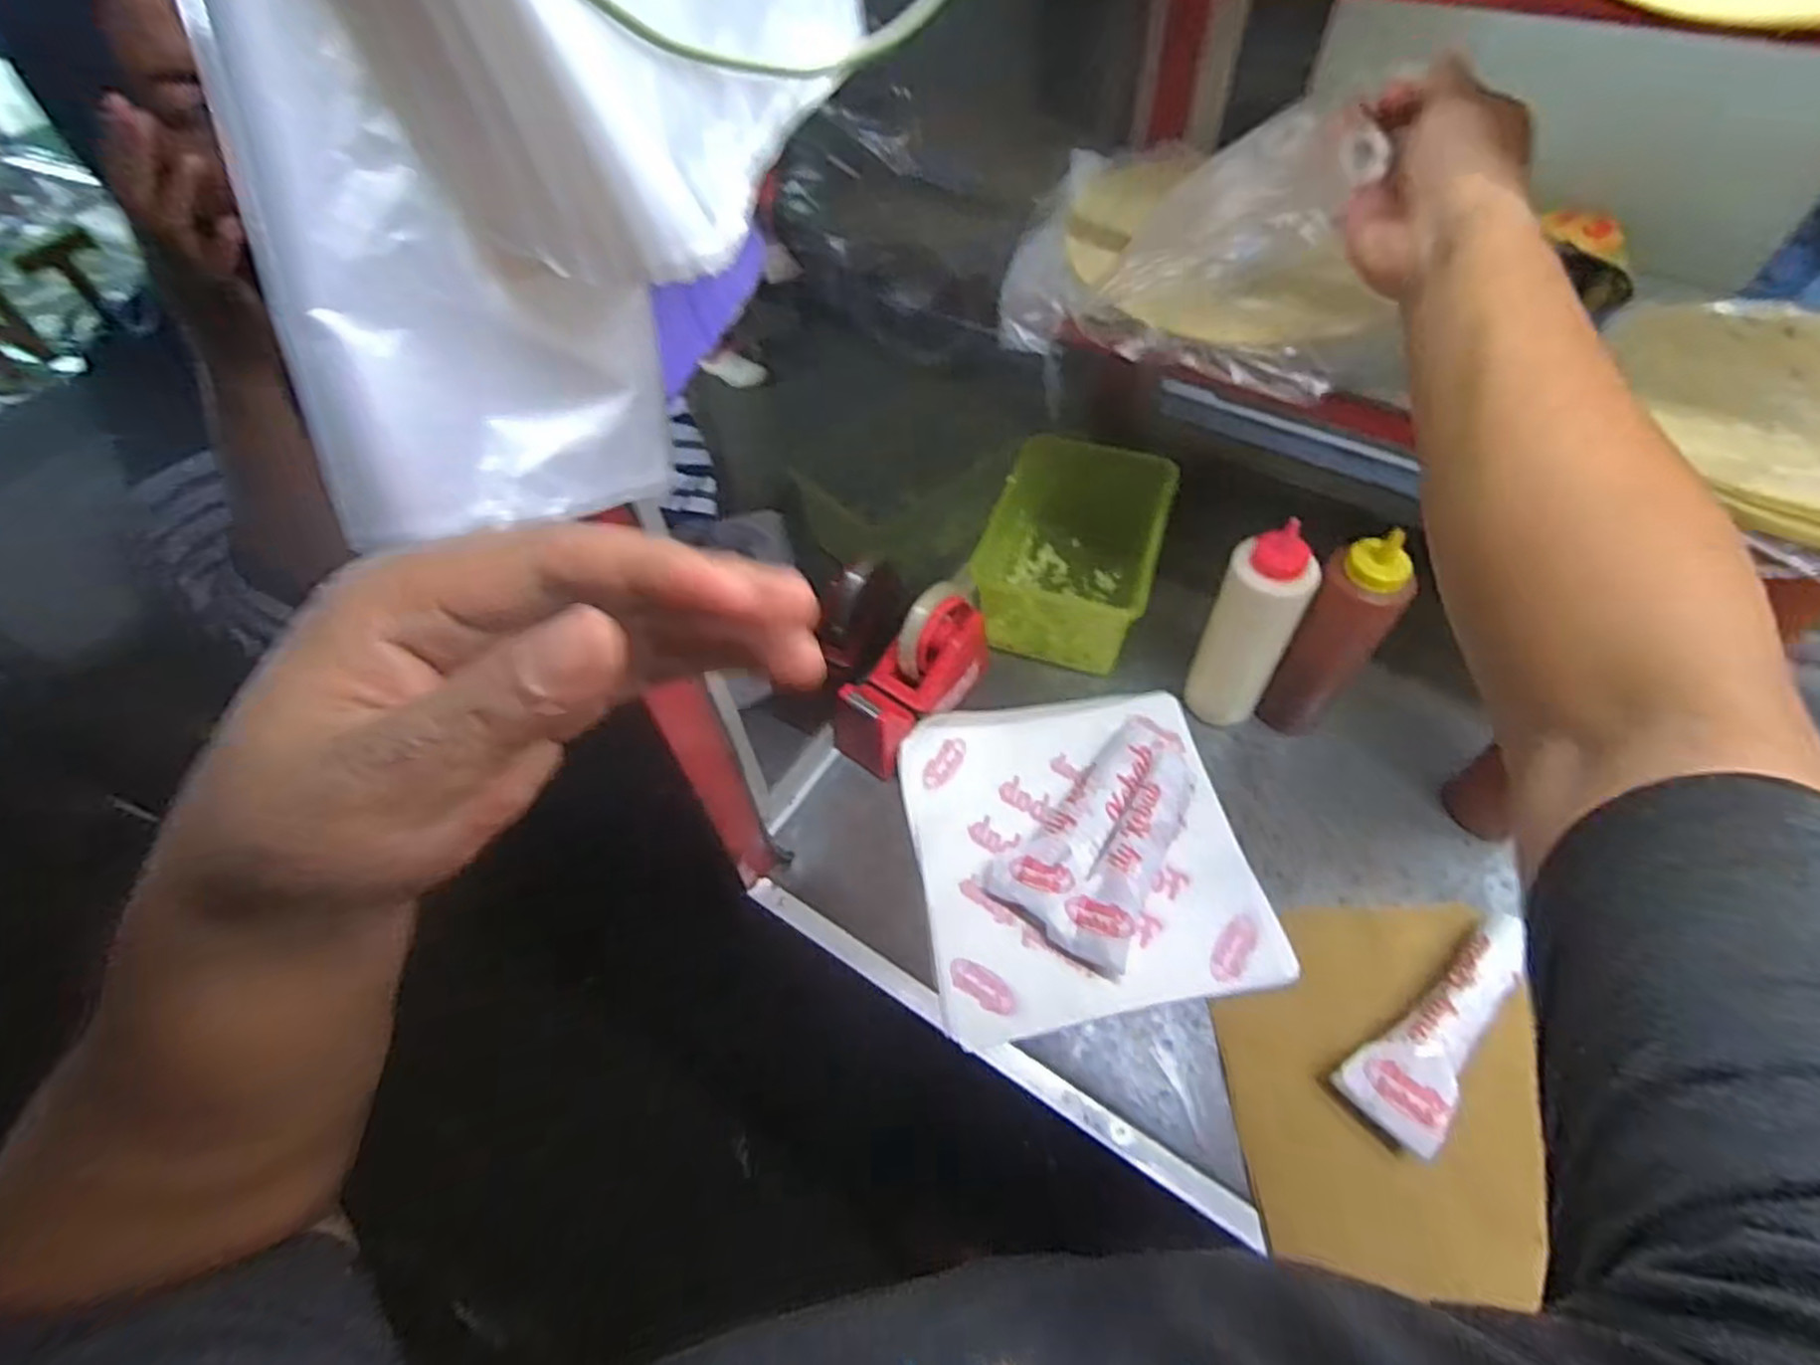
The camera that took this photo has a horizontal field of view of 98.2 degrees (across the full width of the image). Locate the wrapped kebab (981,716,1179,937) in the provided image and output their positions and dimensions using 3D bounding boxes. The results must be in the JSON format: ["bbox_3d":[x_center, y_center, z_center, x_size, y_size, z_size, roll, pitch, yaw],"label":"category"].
[{"bbox_3d":[0.144,0.099,0.637,0.061,0.035,0.211,33,63,21],"label":"wrapped kebab"}]

